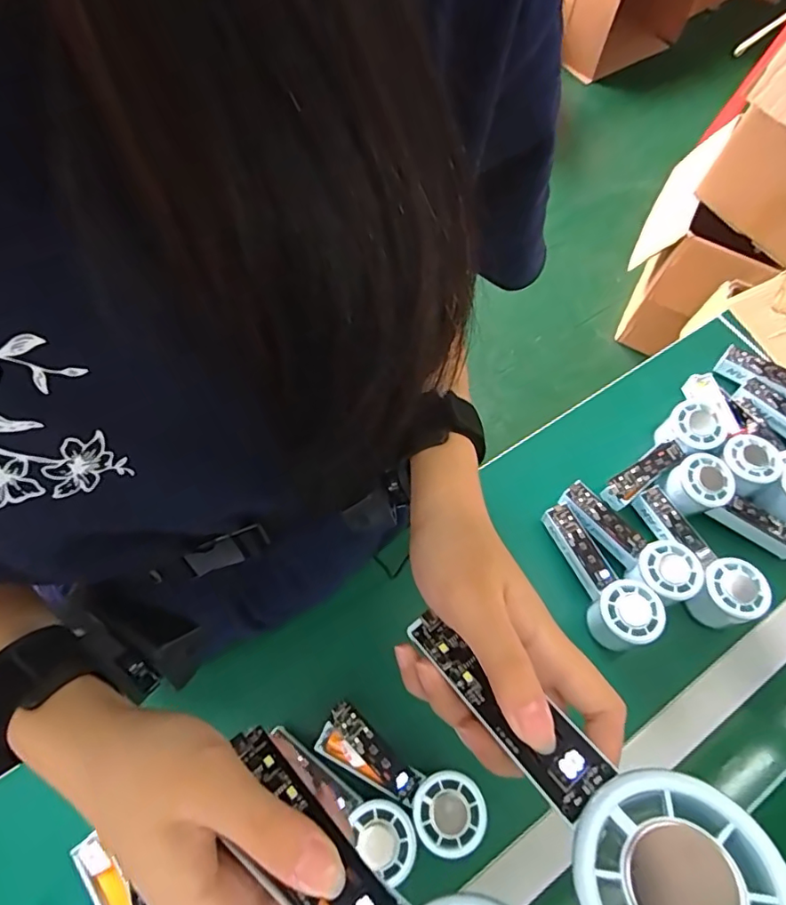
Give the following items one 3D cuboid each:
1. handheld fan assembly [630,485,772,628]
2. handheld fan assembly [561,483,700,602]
[{"bbox_3d":[0.307,0.099,0.539,0.048,0.054,0.146,-20,68,-11],"label":"handheld fan assembly"},{"bbox_3d":[0.235,0.091,0.540,0.056,0.033,0.147,-37,59,-16],"label":"handheld fan assembly"}]

